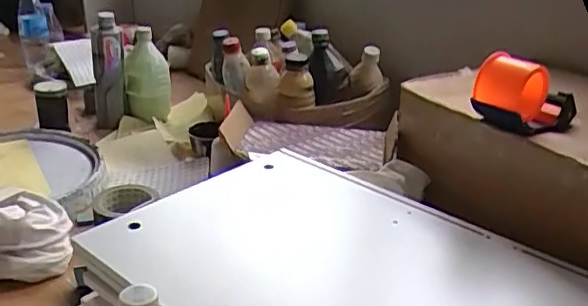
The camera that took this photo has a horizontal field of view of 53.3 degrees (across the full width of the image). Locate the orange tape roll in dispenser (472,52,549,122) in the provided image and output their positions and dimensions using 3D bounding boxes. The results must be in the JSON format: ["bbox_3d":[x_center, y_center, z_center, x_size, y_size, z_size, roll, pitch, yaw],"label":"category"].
[{"bbox_3d":[0.260,-0.082,0.705,0.059,0.063,0.064,-18,32,-38],"label":"orange tape roll in dispenser"}]

